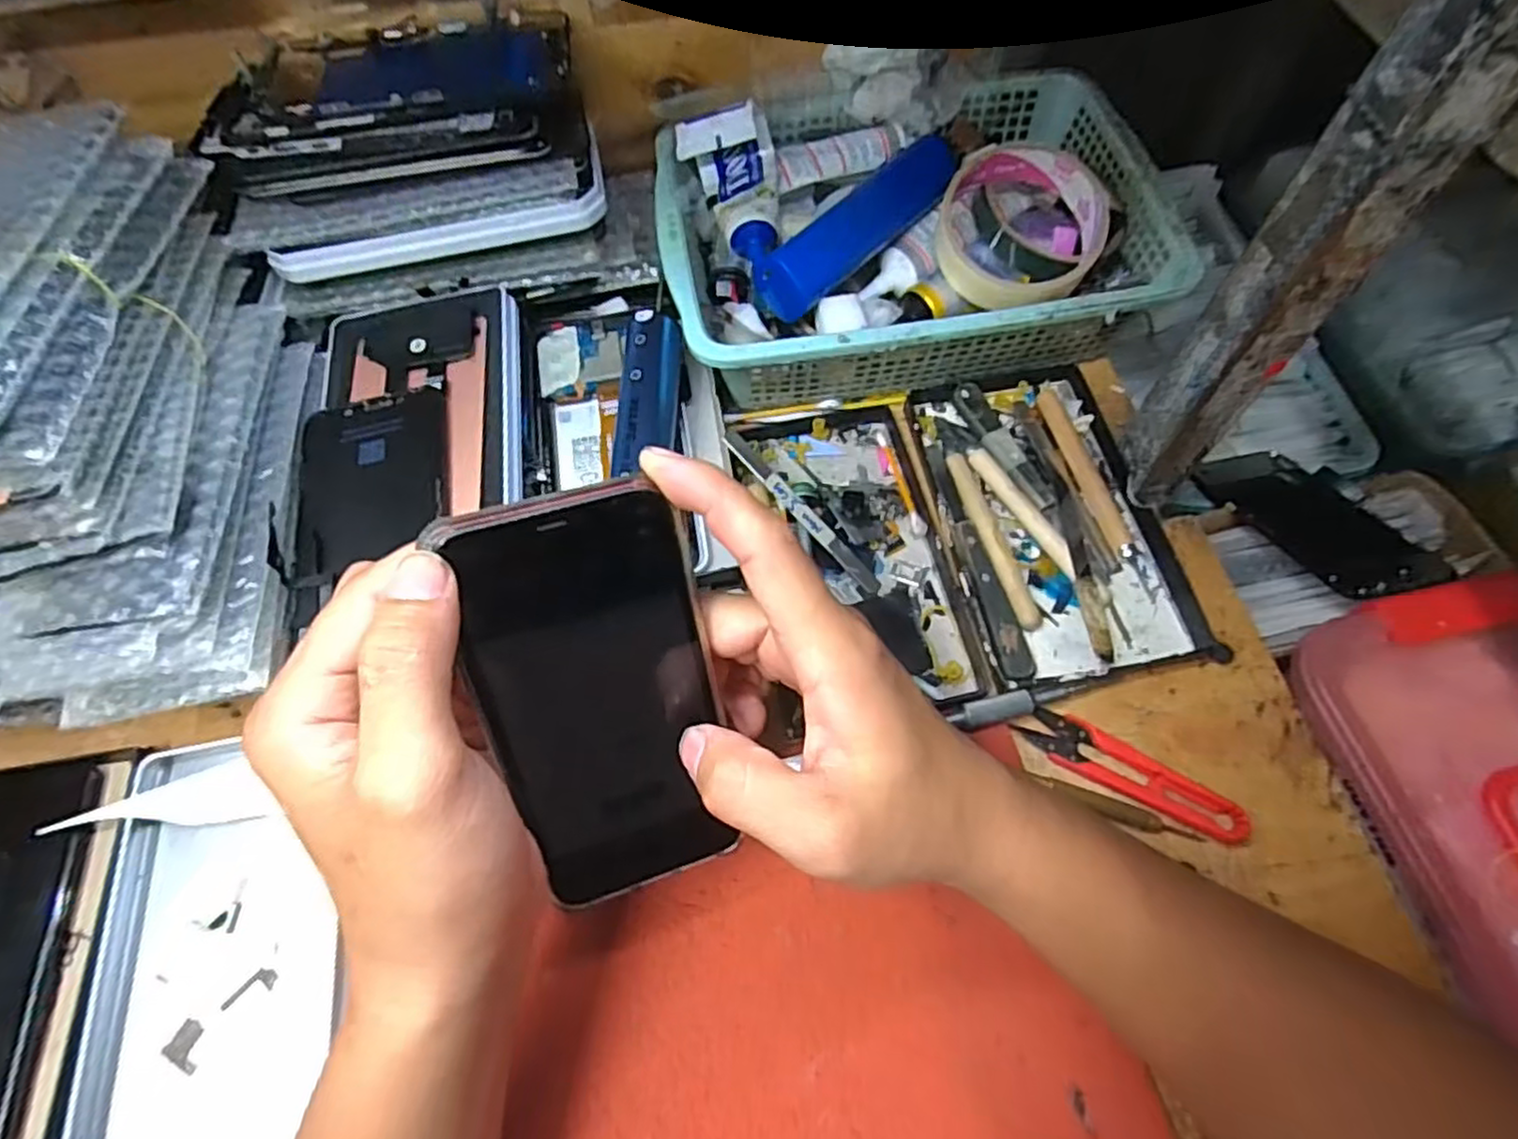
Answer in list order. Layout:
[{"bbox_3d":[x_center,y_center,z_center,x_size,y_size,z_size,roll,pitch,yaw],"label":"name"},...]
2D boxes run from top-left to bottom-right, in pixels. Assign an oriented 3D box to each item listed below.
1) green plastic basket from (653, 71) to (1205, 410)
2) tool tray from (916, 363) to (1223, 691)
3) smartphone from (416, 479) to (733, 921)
[{"bbox_3d":[0.082,-0.193,0.419,0.269,0.077,0.192,-10,64,-2],"label":"green plastic basket"},{"bbox_3d":[0.155,-0.031,0.380,0.119,0.018,0.178,-10,64,-2],"label":"tool tray"},{"bbox_3d":[-0.051,0.047,0.243,0.071,0.149,0.007,-15,23,-14],"label":"smartphone"}]

